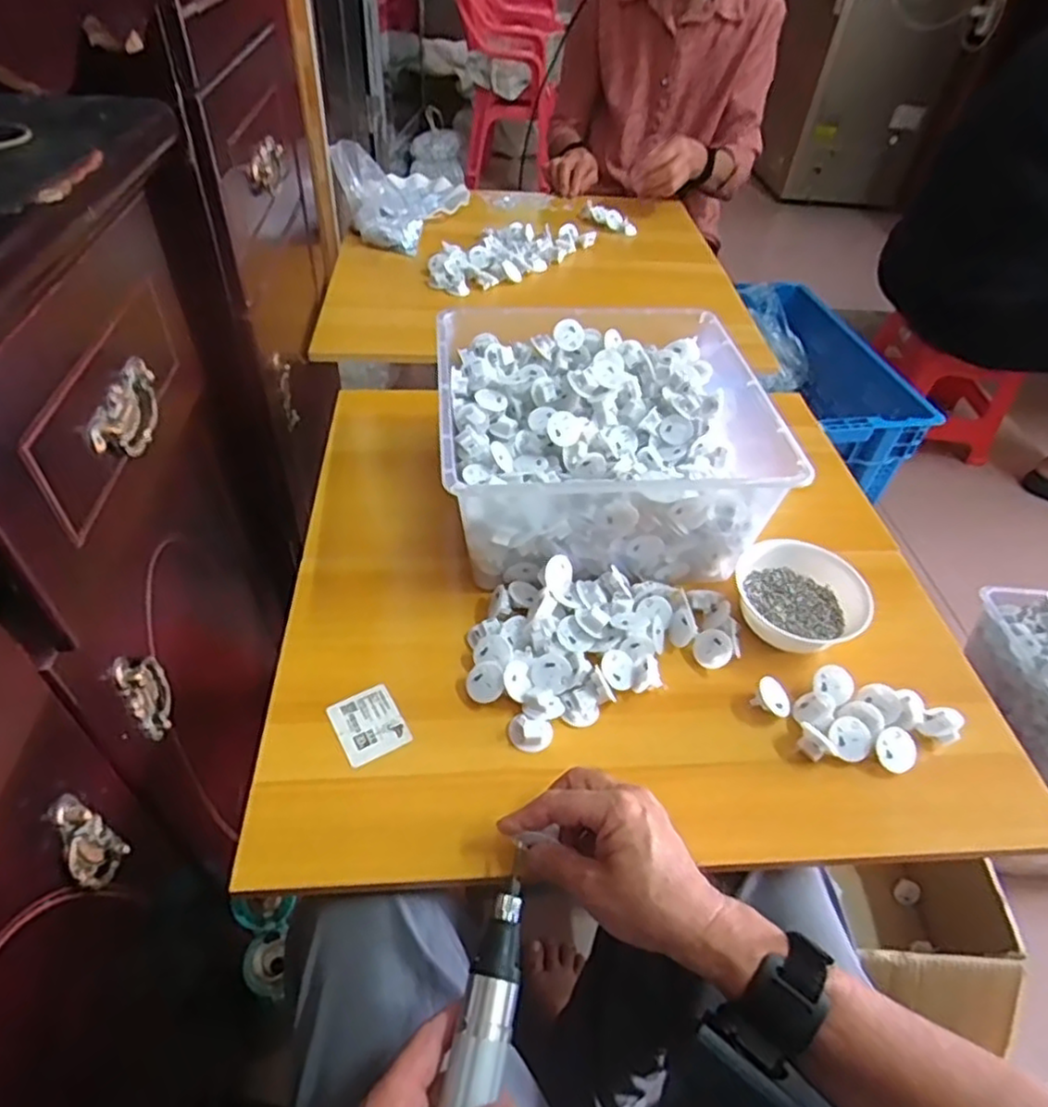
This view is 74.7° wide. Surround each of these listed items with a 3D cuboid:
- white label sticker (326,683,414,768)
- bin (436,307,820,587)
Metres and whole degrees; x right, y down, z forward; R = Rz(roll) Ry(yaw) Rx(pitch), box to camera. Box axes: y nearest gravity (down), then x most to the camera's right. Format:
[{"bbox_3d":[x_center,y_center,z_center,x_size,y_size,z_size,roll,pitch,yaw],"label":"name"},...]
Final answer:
[{"bbox_3d":[-0.124,0.136,0.547,0.050,0.004,0.061,-21,52,-24],"label":"white label sticker"},{"bbox_3d":[0.078,-0.121,0.702,0.319,0.126,0.293,-2,46,-7],"label":"bin"}]

